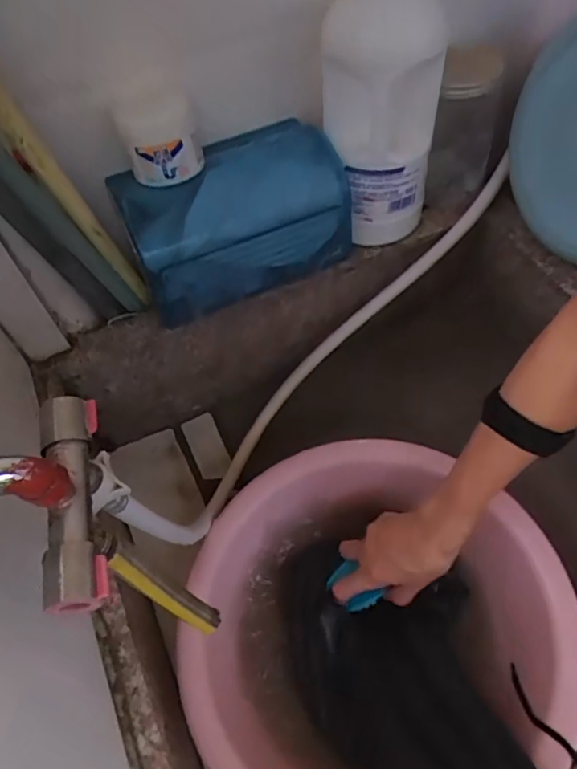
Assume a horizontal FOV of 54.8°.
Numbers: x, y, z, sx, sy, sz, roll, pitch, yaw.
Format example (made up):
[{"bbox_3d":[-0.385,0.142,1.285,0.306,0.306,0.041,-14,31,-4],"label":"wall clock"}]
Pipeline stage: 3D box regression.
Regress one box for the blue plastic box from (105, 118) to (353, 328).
[{"bbox_3d":[-0.053,-0.171,0.583,0.225,0.116,0.117,-28,60,-13],"label":"blue plastic box"}]

